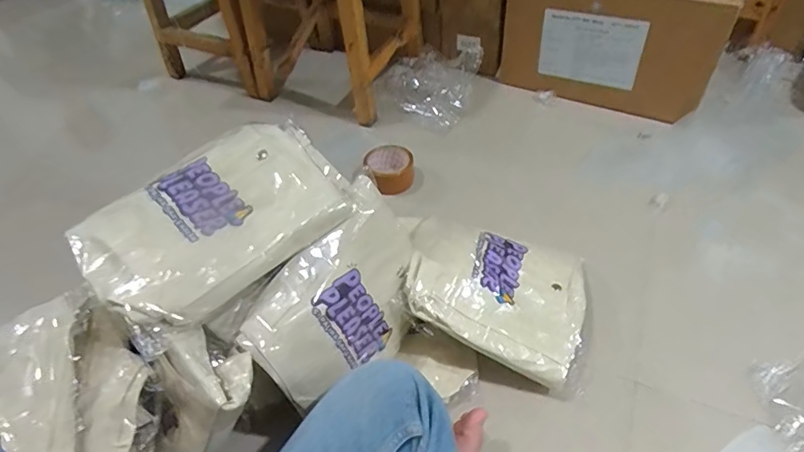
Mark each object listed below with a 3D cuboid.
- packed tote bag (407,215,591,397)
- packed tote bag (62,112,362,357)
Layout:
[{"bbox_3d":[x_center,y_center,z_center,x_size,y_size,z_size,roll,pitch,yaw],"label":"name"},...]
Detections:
[{"bbox_3d":[0.132,0.085,0.704,0.249,0.054,0.220,27,46,1],"label":"packed tote bag"},{"bbox_3d":[-0.209,-0.019,0.565,0.198,0.052,0.289,33,57,31],"label":"packed tote bag"}]

